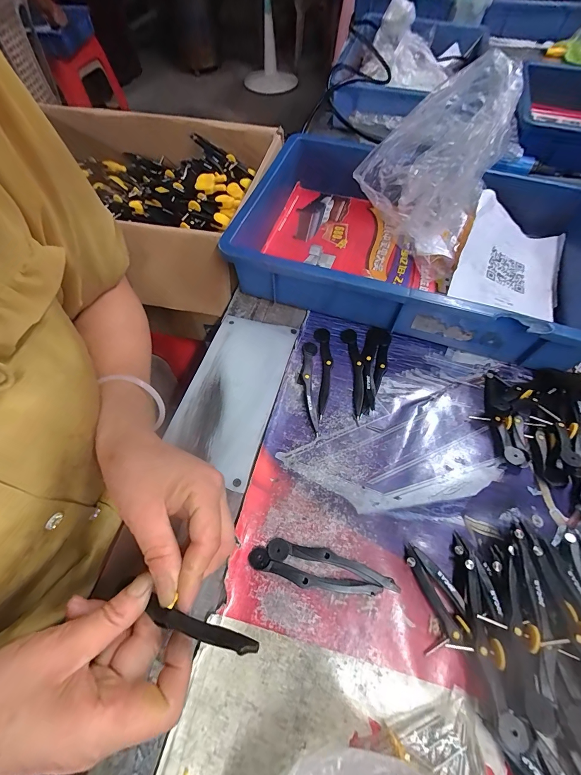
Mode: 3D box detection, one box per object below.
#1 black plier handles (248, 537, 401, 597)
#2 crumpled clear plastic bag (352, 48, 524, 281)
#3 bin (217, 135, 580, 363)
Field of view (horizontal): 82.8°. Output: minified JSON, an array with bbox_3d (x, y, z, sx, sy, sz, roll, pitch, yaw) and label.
[{"bbox_3d":[0.027,0.155,0.282,0.122,0.007,0.030,10,61,5],"label":"black plier handles"},{"bbox_3d":[0.177,-0.283,0.424,0.174,0.191,0.144,36,67,18],"label":"crumpled clear plastic bag"},{"bbox_3d":[0.173,-0.194,0.441,0.459,0.081,0.296,15,62,8],"label":"bin"}]

